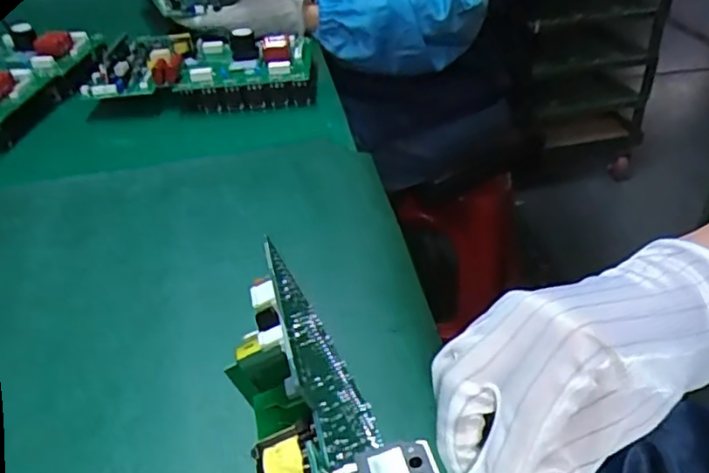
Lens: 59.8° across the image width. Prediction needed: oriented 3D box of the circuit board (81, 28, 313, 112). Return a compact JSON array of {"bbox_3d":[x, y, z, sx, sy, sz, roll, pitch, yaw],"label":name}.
[{"bbox_3d":[-0.156,-0.174,0.639,0.222,0.050,0.111,-4,36,-1],"label":"circuit board"}]

